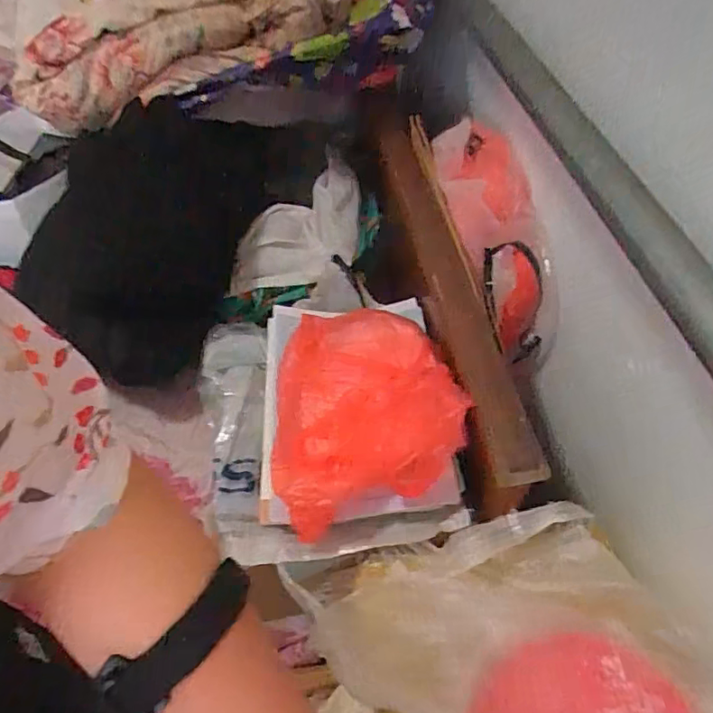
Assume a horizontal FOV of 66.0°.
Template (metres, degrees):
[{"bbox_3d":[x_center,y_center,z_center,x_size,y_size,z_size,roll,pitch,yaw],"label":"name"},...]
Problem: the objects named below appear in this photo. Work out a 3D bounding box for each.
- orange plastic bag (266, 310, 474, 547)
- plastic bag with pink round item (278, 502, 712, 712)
[{"bbox_3d":[-0.003,0.049,0.637,0.206,0.112,0.263,-11,53,-8],"label":"orange plastic bag"},{"bbox_3d":[0.149,0.294,0.475,0.312,0.066,0.319,-17,54,-13],"label":"plastic bag with pink round item"}]

